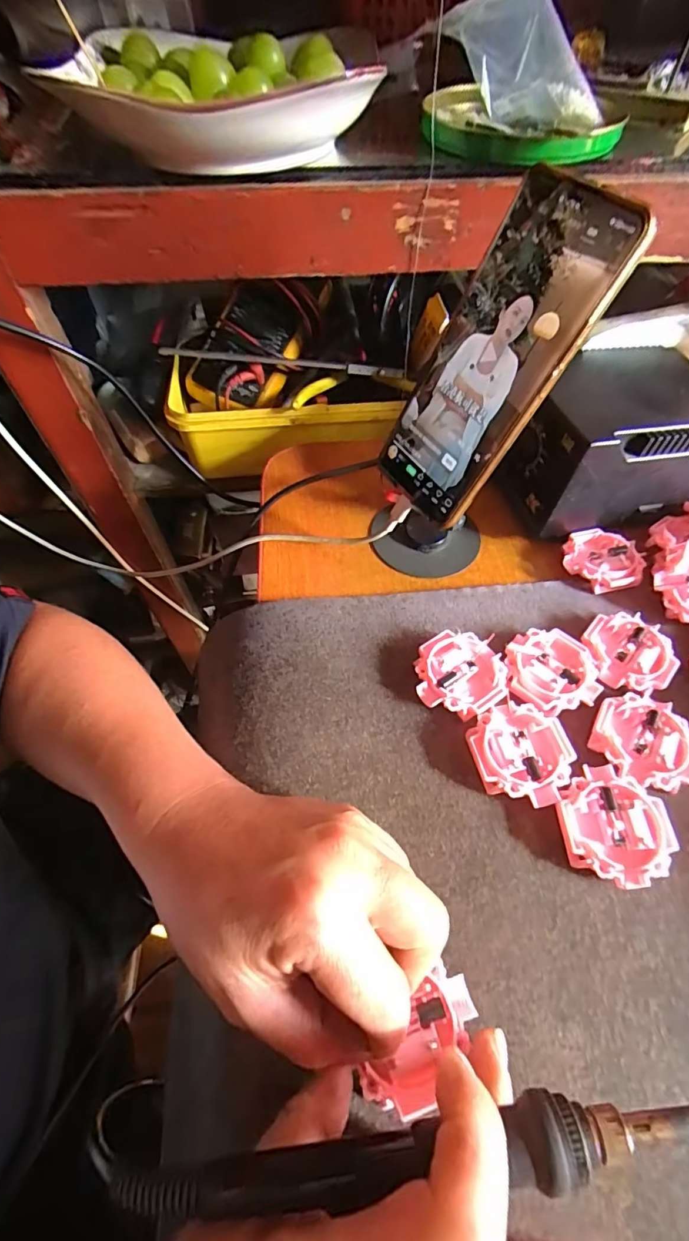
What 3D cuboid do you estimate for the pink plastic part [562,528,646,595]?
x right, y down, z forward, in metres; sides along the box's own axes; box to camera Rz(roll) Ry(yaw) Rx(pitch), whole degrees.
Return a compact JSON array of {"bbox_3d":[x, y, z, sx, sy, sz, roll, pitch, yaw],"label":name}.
[{"bbox_3d":[0.185,-0.043,0.337,0.046,0.015,0.053,-36,64,-21],"label":"pink plastic part"}]

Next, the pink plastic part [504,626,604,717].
[{"bbox_3d":[0.124,0.032,0.288,0.052,0.015,0.051,0,57,0],"label":"pink plastic part"}]

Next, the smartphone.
[{"bbox_3d":[0.077,-0.137,0.261,0.006,0.164,0.074,-8,52,-41],"label":"smartphone"}]

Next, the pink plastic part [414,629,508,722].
[{"bbox_3d":[0.070,0.032,0.286,0.052,0.015,0.051,10,57,7],"label":"pink plastic part"}]

